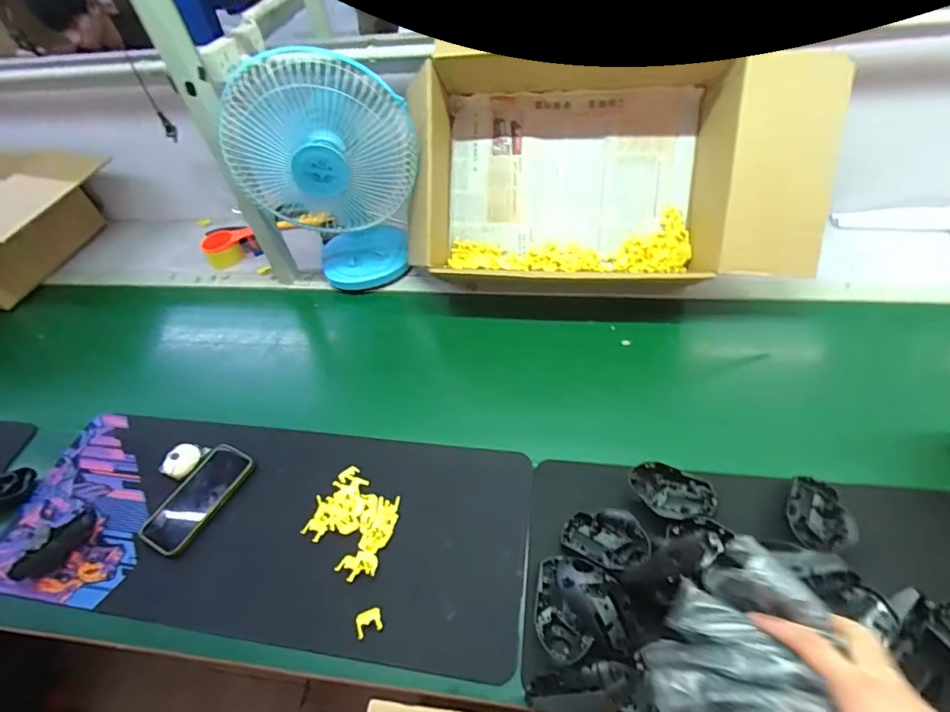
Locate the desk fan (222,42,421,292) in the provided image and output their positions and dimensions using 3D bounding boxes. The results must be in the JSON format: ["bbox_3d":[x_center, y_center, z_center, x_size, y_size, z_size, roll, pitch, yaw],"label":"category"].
[{"bbox_3d":[-0.271,-0.336,0.921,0.308,0.433,0.182,10,51,15],"label":"desk fan"}]

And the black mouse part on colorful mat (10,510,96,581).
[{"bbox_3d":[-0.600,0.272,0.679,0.039,0.030,0.107,34,61,30],"label":"black mouse part on colorful mat"}]

